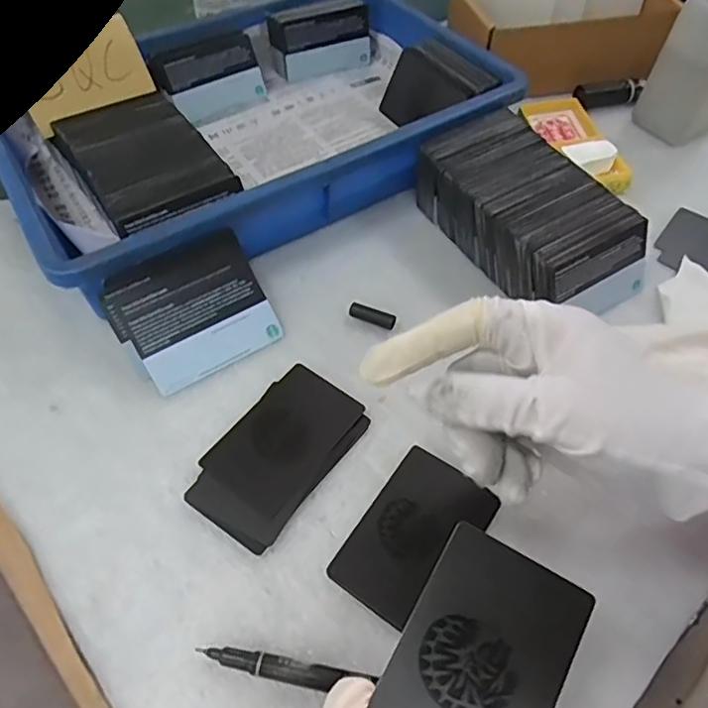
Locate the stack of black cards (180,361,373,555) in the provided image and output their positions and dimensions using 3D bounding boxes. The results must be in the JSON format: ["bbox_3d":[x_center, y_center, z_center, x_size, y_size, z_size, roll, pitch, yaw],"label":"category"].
[{"bbox_3d":[-0.042,0.053,0.320,0.060,0.011,0.102,30,60,19],"label":"stack of black cards"}]

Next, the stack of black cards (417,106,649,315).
[{"bbox_3d":[0.122,-0.097,0.400,0.089,0.052,0.156,-29,60,-20],"label":"stack of black cards"}]

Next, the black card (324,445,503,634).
[{"bbox_3d":[0.030,0.093,0.294,0.052,0.005,0.082,34,67,17],"label":"black card"}]

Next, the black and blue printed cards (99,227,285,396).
[{"bbox_3d":[-0.099,-0.026,0.354,0.089,0.004,0.079,-29,94,-19],"label":"black and blue printed cards"}]

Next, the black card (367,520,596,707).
[{"bbox_3d":[0.042,0.109,0.197,0.054,0.004,0.084,28,71,14],"label":"black card"}]

